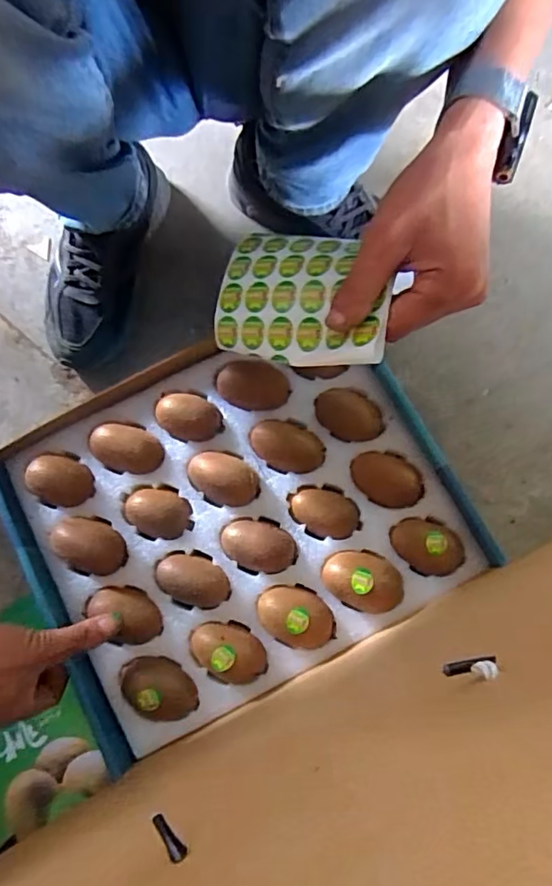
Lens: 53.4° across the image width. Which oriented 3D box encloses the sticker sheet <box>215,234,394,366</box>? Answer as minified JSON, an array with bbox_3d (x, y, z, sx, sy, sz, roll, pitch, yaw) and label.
[{"bbox_3d":[0.018,-0.099,0.368,0.124,0.015,0.091,12,81,25],"label":"sticker sheet"}]

